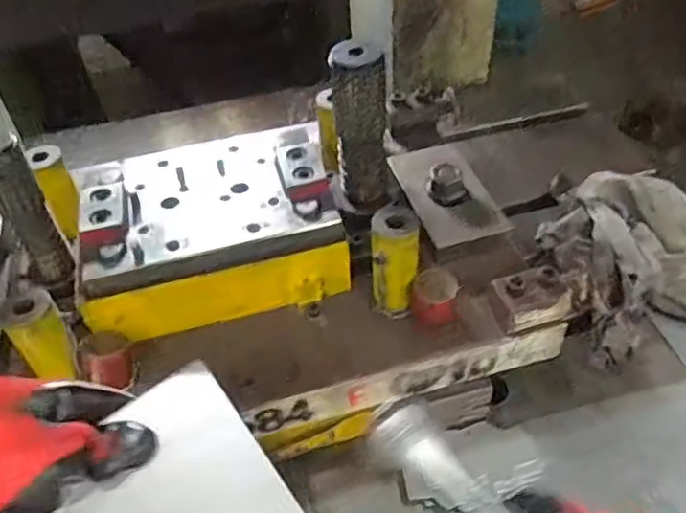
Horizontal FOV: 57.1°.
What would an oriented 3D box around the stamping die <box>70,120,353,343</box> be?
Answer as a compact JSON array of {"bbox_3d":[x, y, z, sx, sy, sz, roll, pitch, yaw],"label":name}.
[{"bbox_3d":[-0.123,-0.031,0.595,0.228,0.082,0.180,-14,46,-9],"label":"stamping die"}]

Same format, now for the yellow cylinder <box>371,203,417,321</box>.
[{"bbox_3d":[0.046,0.005,0.557,0.040,0.093,0.046,3,46,8],"label":"yellow cylinder"}]

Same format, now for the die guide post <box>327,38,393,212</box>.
[{"bbox_3d":[0.018,-0.113,0.574,0.048,0.158,0.041,-6,45,-1],"label":"die guide post"}]

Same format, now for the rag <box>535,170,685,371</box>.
[{"bbox_3d":[0.333,-0.009,0.752,0.243,0.076,0.213,-24,48,-17],"label":"rag"}]

